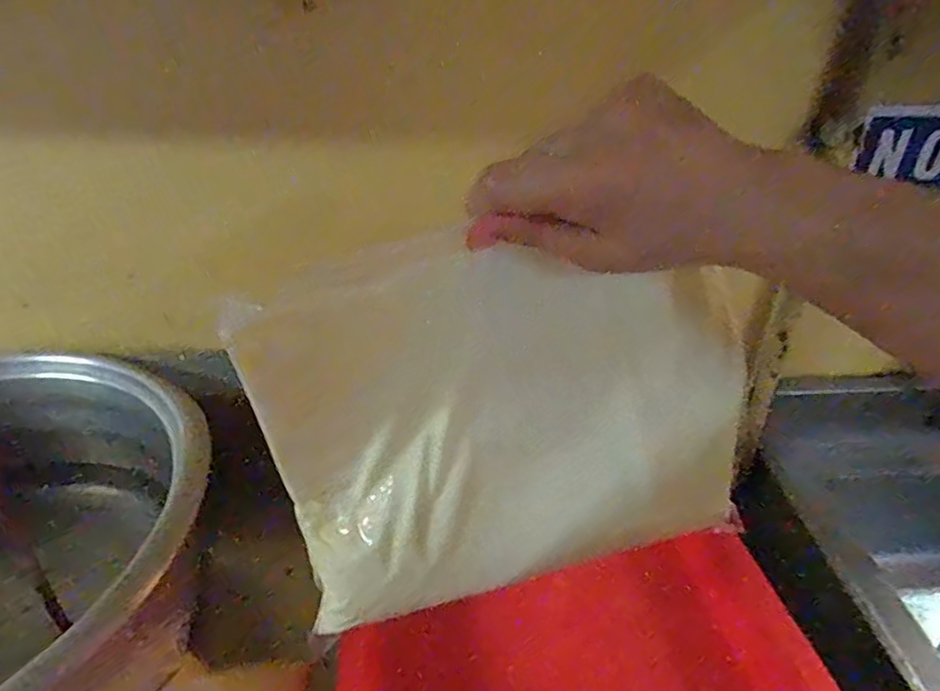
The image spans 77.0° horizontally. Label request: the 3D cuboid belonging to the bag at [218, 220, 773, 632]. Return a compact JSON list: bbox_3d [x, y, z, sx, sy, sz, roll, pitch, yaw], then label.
[{"bbox_3d":[0.035,0.039,0.314,0.275,0.191,0.035,-8,19,-11],"label":"bag"}]

